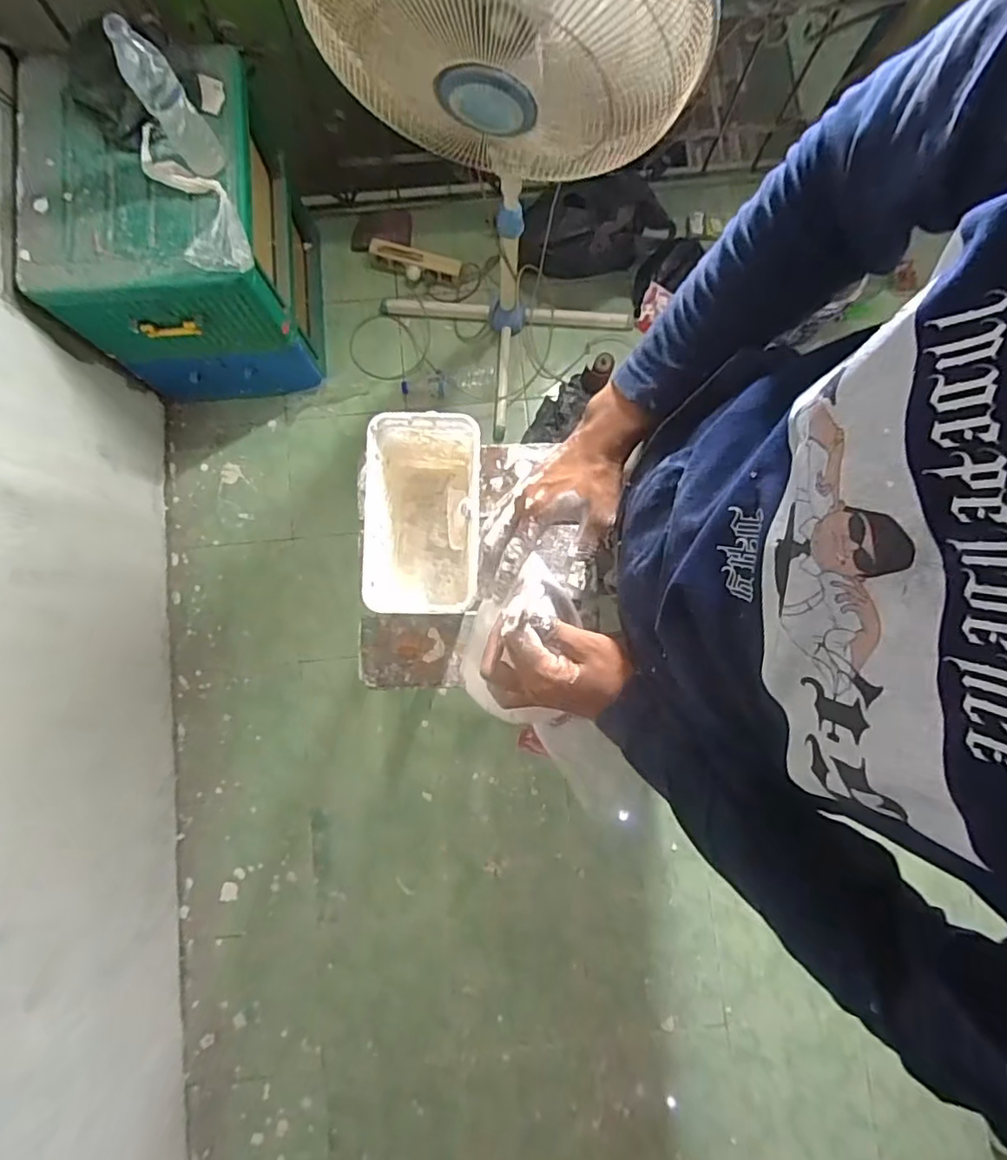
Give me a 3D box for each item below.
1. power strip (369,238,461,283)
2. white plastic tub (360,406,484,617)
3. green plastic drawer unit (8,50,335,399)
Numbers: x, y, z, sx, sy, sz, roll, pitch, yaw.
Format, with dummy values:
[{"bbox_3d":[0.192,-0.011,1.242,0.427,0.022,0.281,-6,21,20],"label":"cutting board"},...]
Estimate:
[{"bbox_3d":[-0.223,-0.789,1.440,0.228,0.049,0.069,19,85,2],"label":"power strip"},{"bbox_3d":[-0.084,-0.057,0.632,0.114,0.162,0.194,0,84,0],"label":"white plastic tub"},{"bbox_3d":[-0.645,-0.683,1.210,0.392,0.470,0.426,-5,84,-1],"label":"green plastic drawer unit"}]

